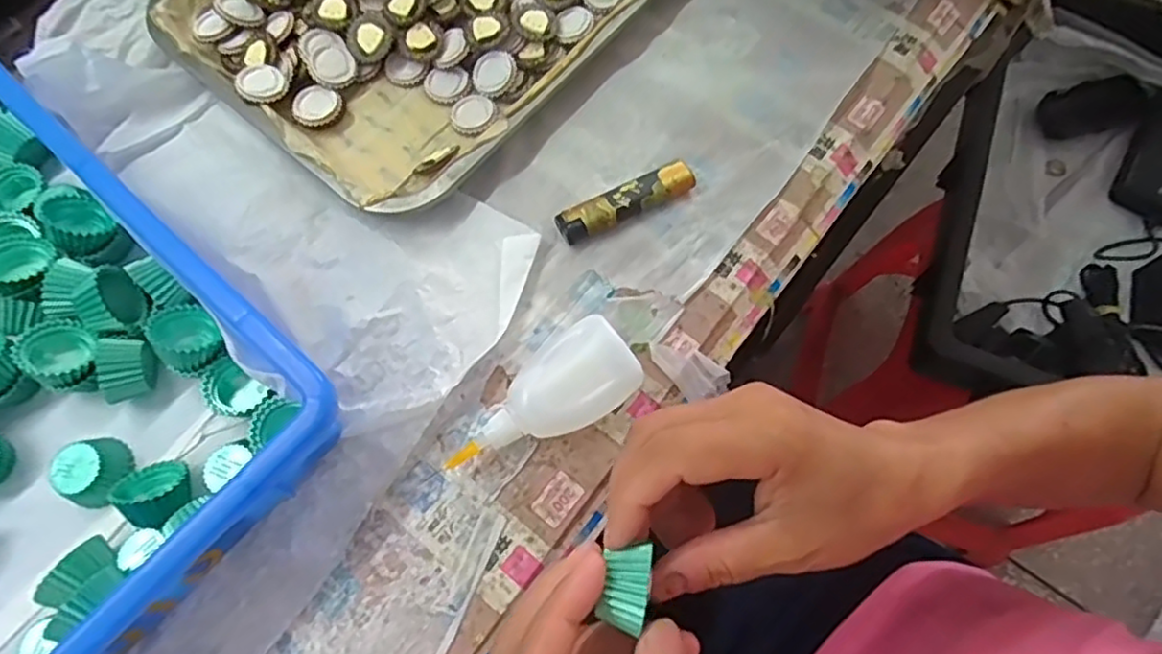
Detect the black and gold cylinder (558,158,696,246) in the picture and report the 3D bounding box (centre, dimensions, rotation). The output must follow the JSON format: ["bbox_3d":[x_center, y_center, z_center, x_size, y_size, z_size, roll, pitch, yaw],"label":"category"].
[{"bbox_3d":[0.025,-0.070,0.374,0.079,0.013,0.019,-24,72,-10],"label":"black and gold cylinder"}]

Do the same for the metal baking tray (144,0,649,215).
[{"bbox_3d":[-0.092,-0.225,0.425,0.238,0.025,0.297,39,74,13],"label":"metal baking tray"}]

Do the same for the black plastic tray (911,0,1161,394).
[{"bbox_3d":[0.497,-0.101,0.615,0.301,0.105,0.433,20,69,6],"label":"black plastic tray"}]

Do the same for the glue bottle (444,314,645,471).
[{"bbox_3d":[-0.018,0.039,0.327,0.096,0.028,0.043,-36,74,-13],"label":"glue bottle"}]

